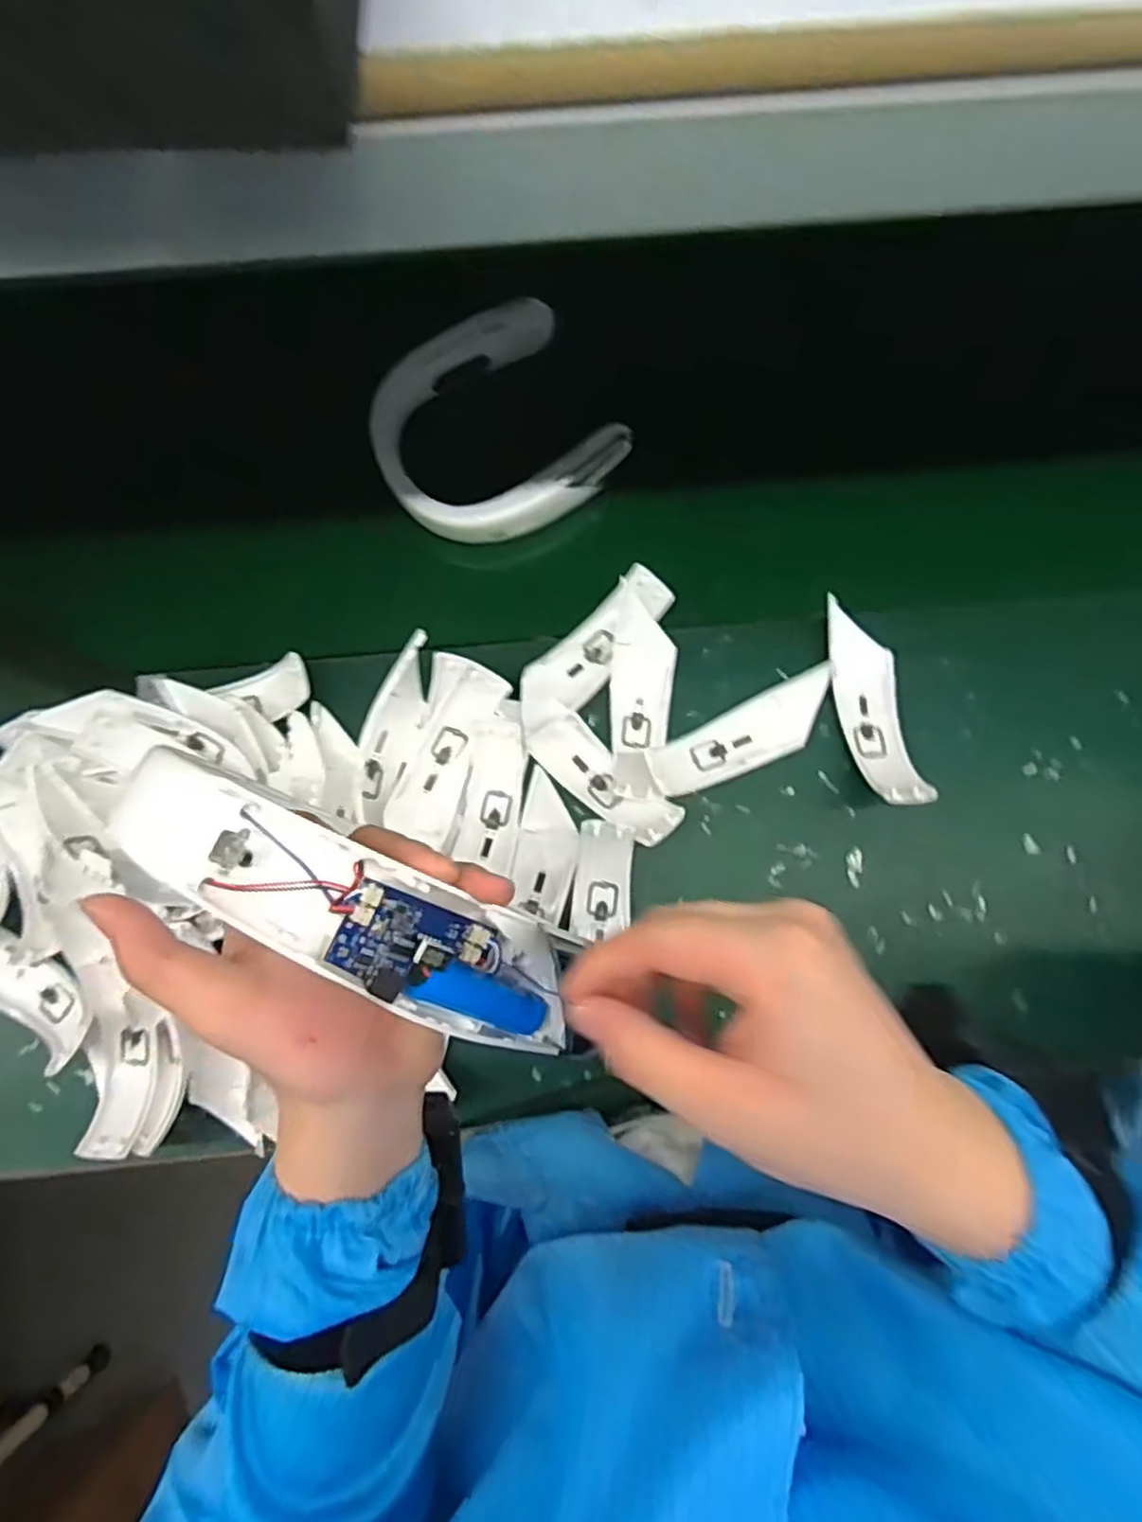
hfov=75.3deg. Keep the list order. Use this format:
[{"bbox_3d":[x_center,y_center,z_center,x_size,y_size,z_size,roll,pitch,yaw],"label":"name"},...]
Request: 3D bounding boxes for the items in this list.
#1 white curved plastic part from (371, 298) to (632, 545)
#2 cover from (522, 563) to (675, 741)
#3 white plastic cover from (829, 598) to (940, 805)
[{"bbox_3d":[-0.070,-0.296,0.666,0.203,0.047,0.198,-29,80,-5],"label":"white curved plastic part"},{"bbox_3d":[0.016,-0.093,0.630,0.052,0.034,0.169,43,82,8],"label":"cover"},{"bbox_3d":[0.255,-0.051,0.621,0.055,0.051,0.184,-5,79,-1],"label":"white plastic cover"}]

